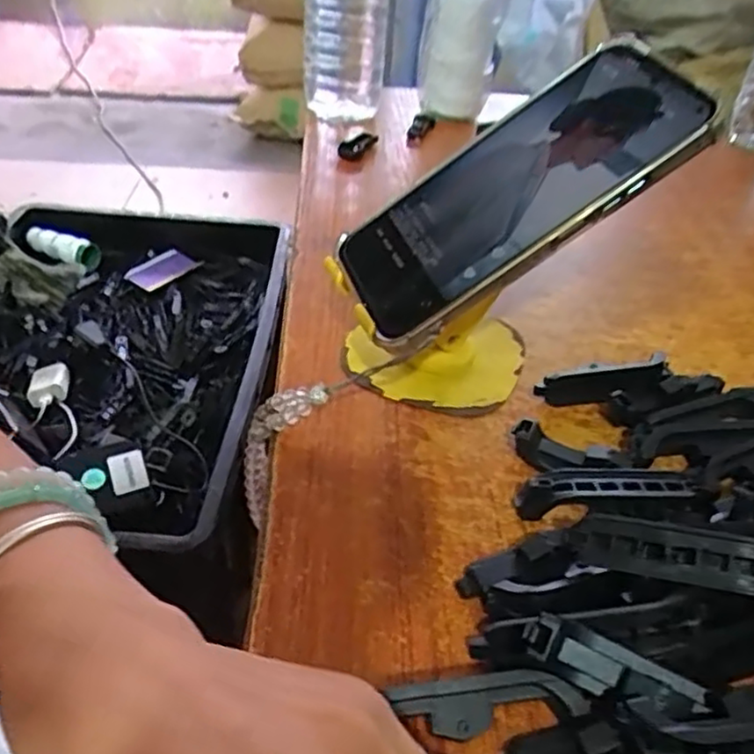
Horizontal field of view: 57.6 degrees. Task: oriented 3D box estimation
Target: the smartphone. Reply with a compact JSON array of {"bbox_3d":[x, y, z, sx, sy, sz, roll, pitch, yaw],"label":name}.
[{"bbox_3d":[0.060,-0.084,0.307,0.167,0.012,0.081,-34,48,7],"label":"smartphone"}]

